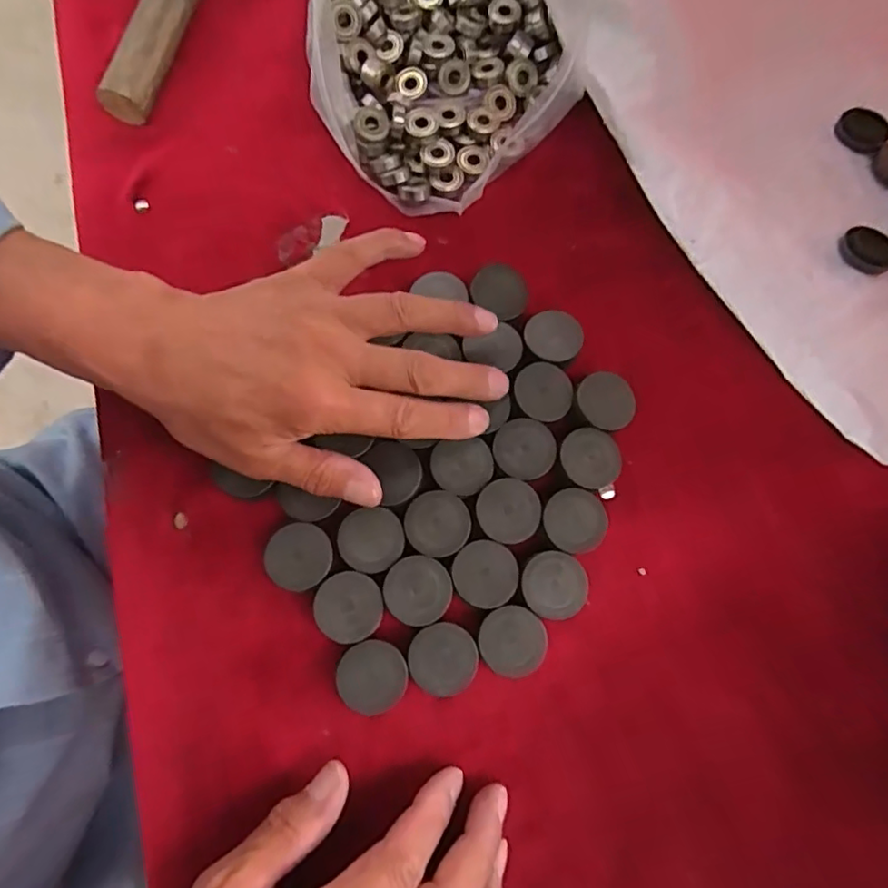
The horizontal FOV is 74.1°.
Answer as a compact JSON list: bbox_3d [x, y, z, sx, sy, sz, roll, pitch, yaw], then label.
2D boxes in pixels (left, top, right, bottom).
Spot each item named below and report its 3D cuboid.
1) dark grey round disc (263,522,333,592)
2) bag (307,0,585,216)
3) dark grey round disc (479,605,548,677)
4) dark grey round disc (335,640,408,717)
[{"bbox_3d":[-0.072,0.055,0.288,0.032,0.004,0.031,0,74,-2],"label":"dark grey round disc"},{"bbox_3d":[0.001,-0.275,0.331,0.142,0.143,0.228,-2,74,-2],"label":"bag"},{"bbox_3d":[0.033,0.096,0.287,0.032,0.011,0.031,0,74,-2],"label":"dark grey round disc"},{"bbox_3d":[-0.034,0.110,0.279,0.032,0.014,0.031,0,74,-2],"label":"dark grey round disc"}]

